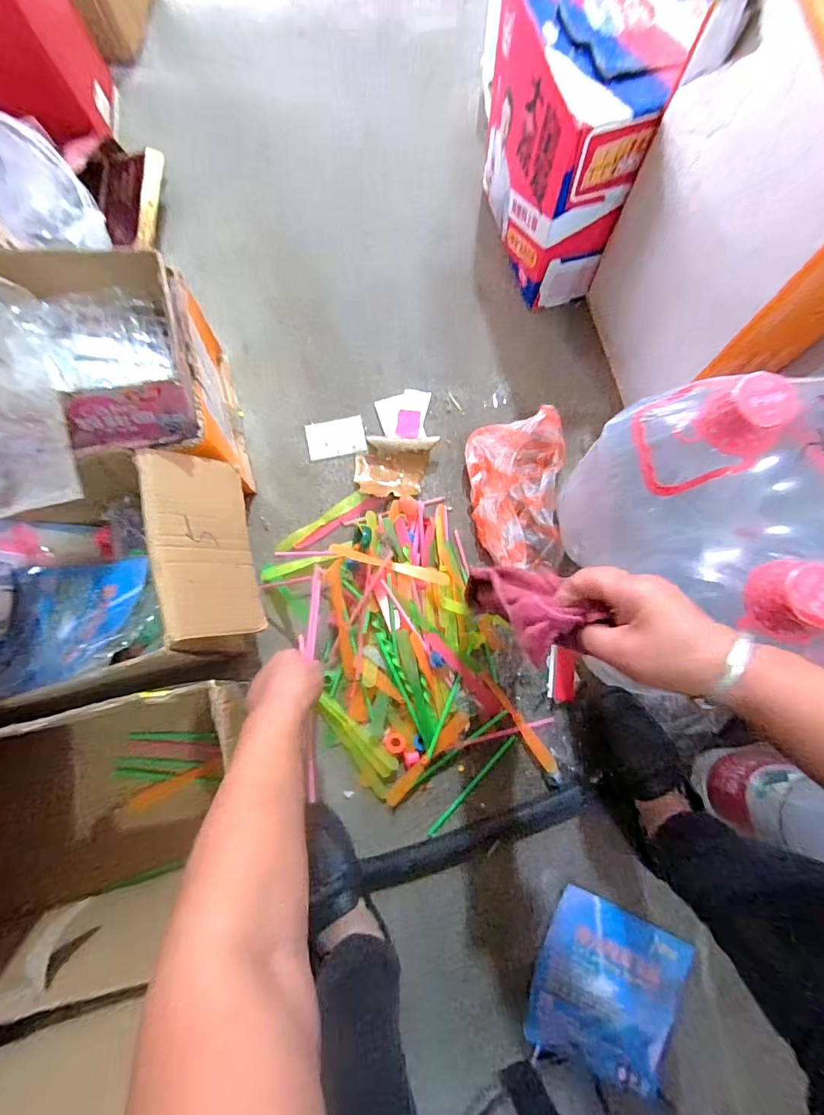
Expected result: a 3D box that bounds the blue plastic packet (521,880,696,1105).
[{"bbox_3d":[0.240,0.523,0.575,0.167,0.021,0.164,24,79,6],"label":"blue plastic packet"}]

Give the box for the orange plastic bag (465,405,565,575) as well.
[{"bbox_3d":[0.152,-0.100,0.691,0.140,0.073,0.223,4,77,2],"label":"orange plastic bag"}]

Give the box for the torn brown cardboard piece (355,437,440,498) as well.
[{"bbox_3d":[-0.030,-0.143,0.729,0.118,0.028,0.100,11,78,3],"label":"torn brown cardboard piece"}]

